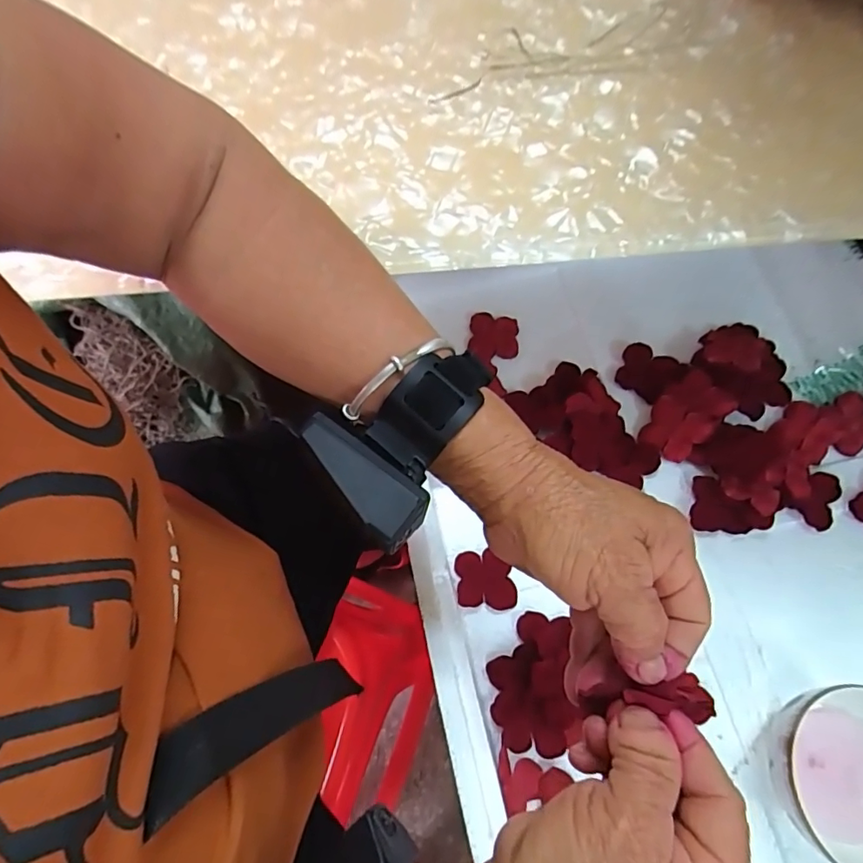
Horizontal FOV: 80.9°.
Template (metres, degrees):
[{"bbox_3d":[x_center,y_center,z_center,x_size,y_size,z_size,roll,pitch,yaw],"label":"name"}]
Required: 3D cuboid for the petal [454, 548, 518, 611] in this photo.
[{"bbox_3d":[0.044,0.122,0.417,0.047,0.010,0.046,-4,68,-2],"label":"petal"}]

